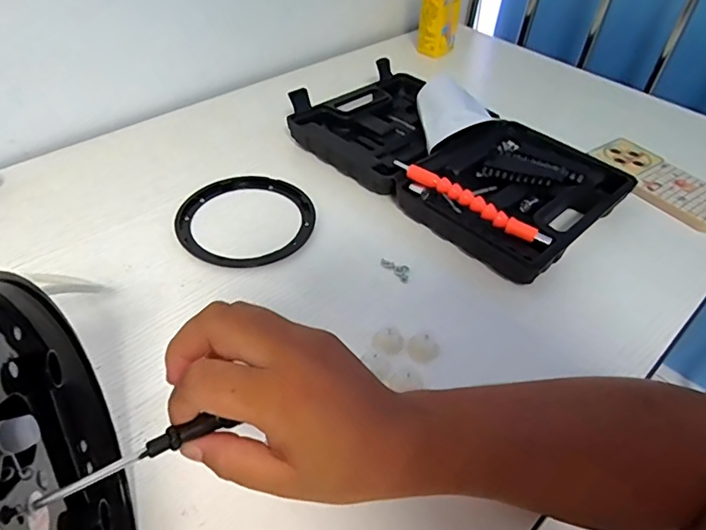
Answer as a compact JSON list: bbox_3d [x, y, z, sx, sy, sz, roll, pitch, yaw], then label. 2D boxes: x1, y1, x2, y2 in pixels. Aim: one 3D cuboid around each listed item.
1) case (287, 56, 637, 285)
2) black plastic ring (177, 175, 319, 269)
[{"bbox_3d":[0.107,-0.134,0.577,0.219,0.045,0.357,-34,55,-31],"label":"case"},{"bbox_3d":[-0.107,-0.048,0.506,0.134,0.010,0.129,1,45,-1],"label":"black plastic ring"}]

